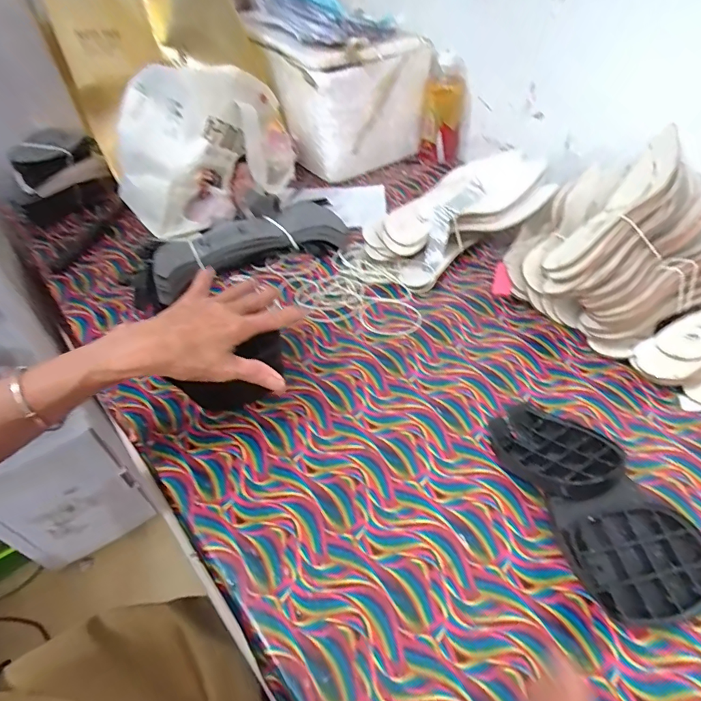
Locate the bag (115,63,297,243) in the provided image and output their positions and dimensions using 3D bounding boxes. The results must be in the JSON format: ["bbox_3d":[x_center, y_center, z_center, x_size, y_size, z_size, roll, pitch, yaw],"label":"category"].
[{"bbox_3d":[-0.227,-0.322,0.707,0.271,0.203,0.186,-11,48,-9],"label":"bag"}]

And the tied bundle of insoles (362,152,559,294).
[{"bbox_3d":[0.167,-0.205,0.681,0.287,0.078,0.137,-34,54,-11],"label":"tied bundle of insoles"}]

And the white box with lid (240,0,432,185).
[{"bbox_3d":[-0.023,-0.527,0.880,0.254,0.238,0.298,-21,50,-17],"label":"white box with lid"}]

